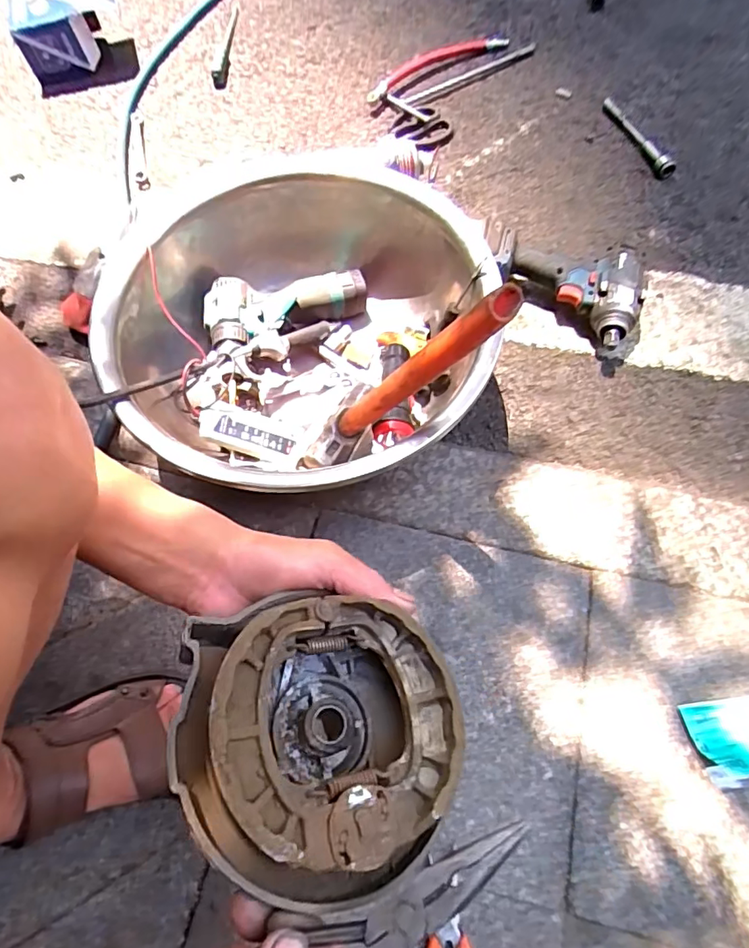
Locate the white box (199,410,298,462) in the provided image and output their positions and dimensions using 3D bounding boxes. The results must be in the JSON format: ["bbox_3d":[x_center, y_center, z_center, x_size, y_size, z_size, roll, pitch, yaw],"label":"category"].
[{"bbox_3d":[-0.141,-0.041,0.579,0.108,0.023,0.040,16,80,-31],"label":"white box"}]

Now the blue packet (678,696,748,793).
[{"bbox_3d":[0.346,0.242,0.467,0.104,0.025,0.072,-8,63,0],"label":"blue packet"}]

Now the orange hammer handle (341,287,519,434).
[{"bbox_3d":[0.026,-0.083,0.459,0.027,0.284,0.027,34,66,-15],"label":"orange hammer handle"}]

